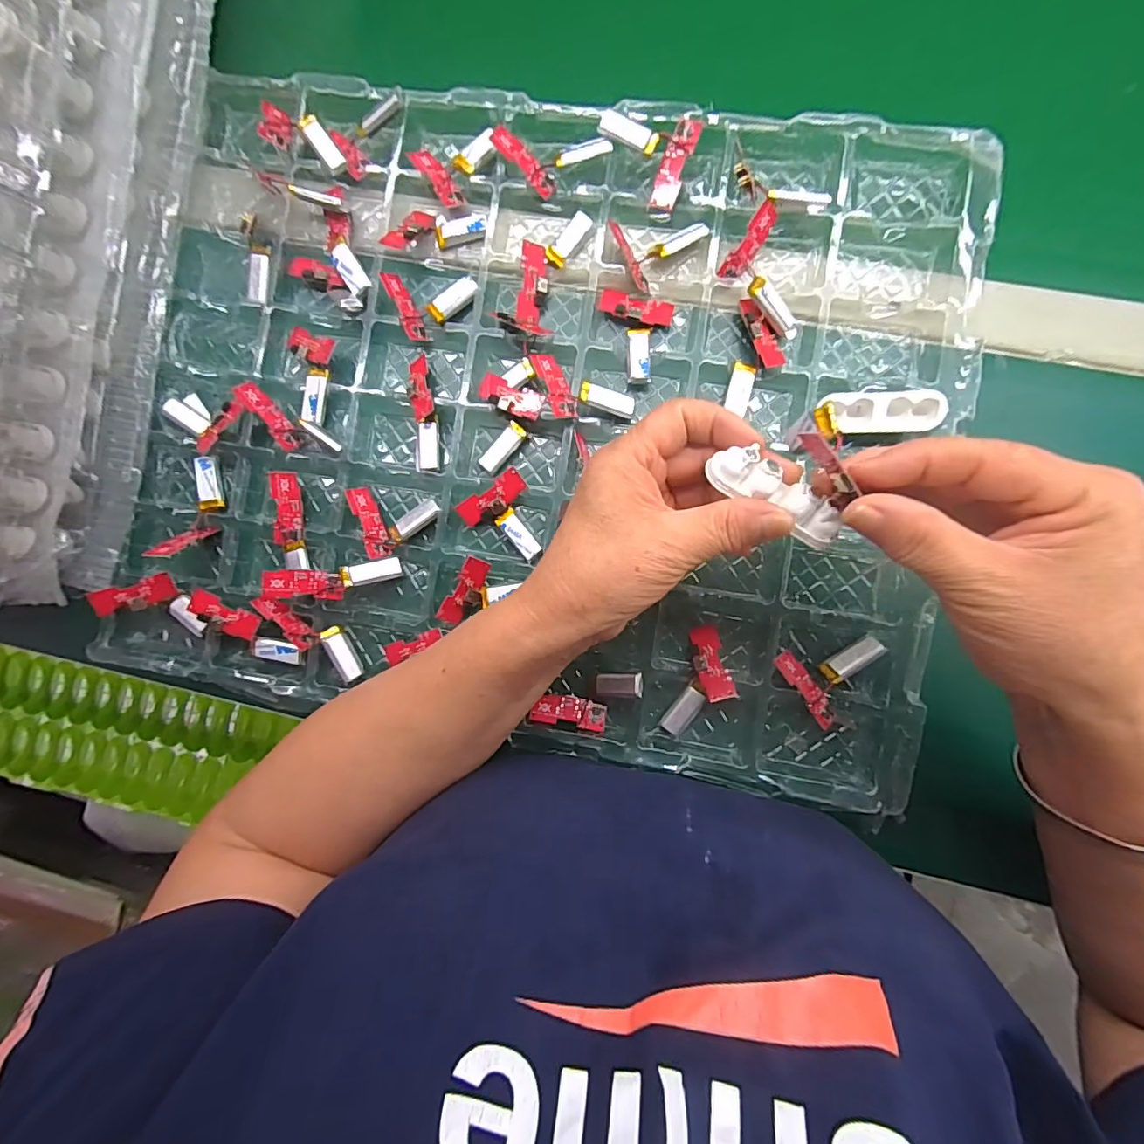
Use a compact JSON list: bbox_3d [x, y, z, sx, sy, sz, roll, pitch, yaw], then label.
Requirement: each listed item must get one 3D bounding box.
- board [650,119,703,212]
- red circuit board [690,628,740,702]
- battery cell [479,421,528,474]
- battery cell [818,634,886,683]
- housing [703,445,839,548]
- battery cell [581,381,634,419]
[{"bbox_3d":[0.059,-0.235,0.302,0.017,0.009,0.044,24,115,6],"label":"board"},{"bbox_3d":[0.079,0.052,0.293,0.017,0.005,0.043,-13,59,6],"label":"red circuit board"},{"bbox_3d":[-0.042,-0.075,0.316,0.013,0.008,0.034,43,93,6],"label":"battery cell"},{"bbox_3d":[0.156,0.049,0.289,0.034,0.006,0.015,-33,45,4],"label":"battery cell"},{"bbox_3d":[0.087,-0.033,0.218,0.058,0.010,0.021,32,92,-1],"label":"housing"},{"bbox_3d":[0.021,-0.100,0.302,0.033,0.004,0.013,16,90,-13],"label":"battery cell"}]

